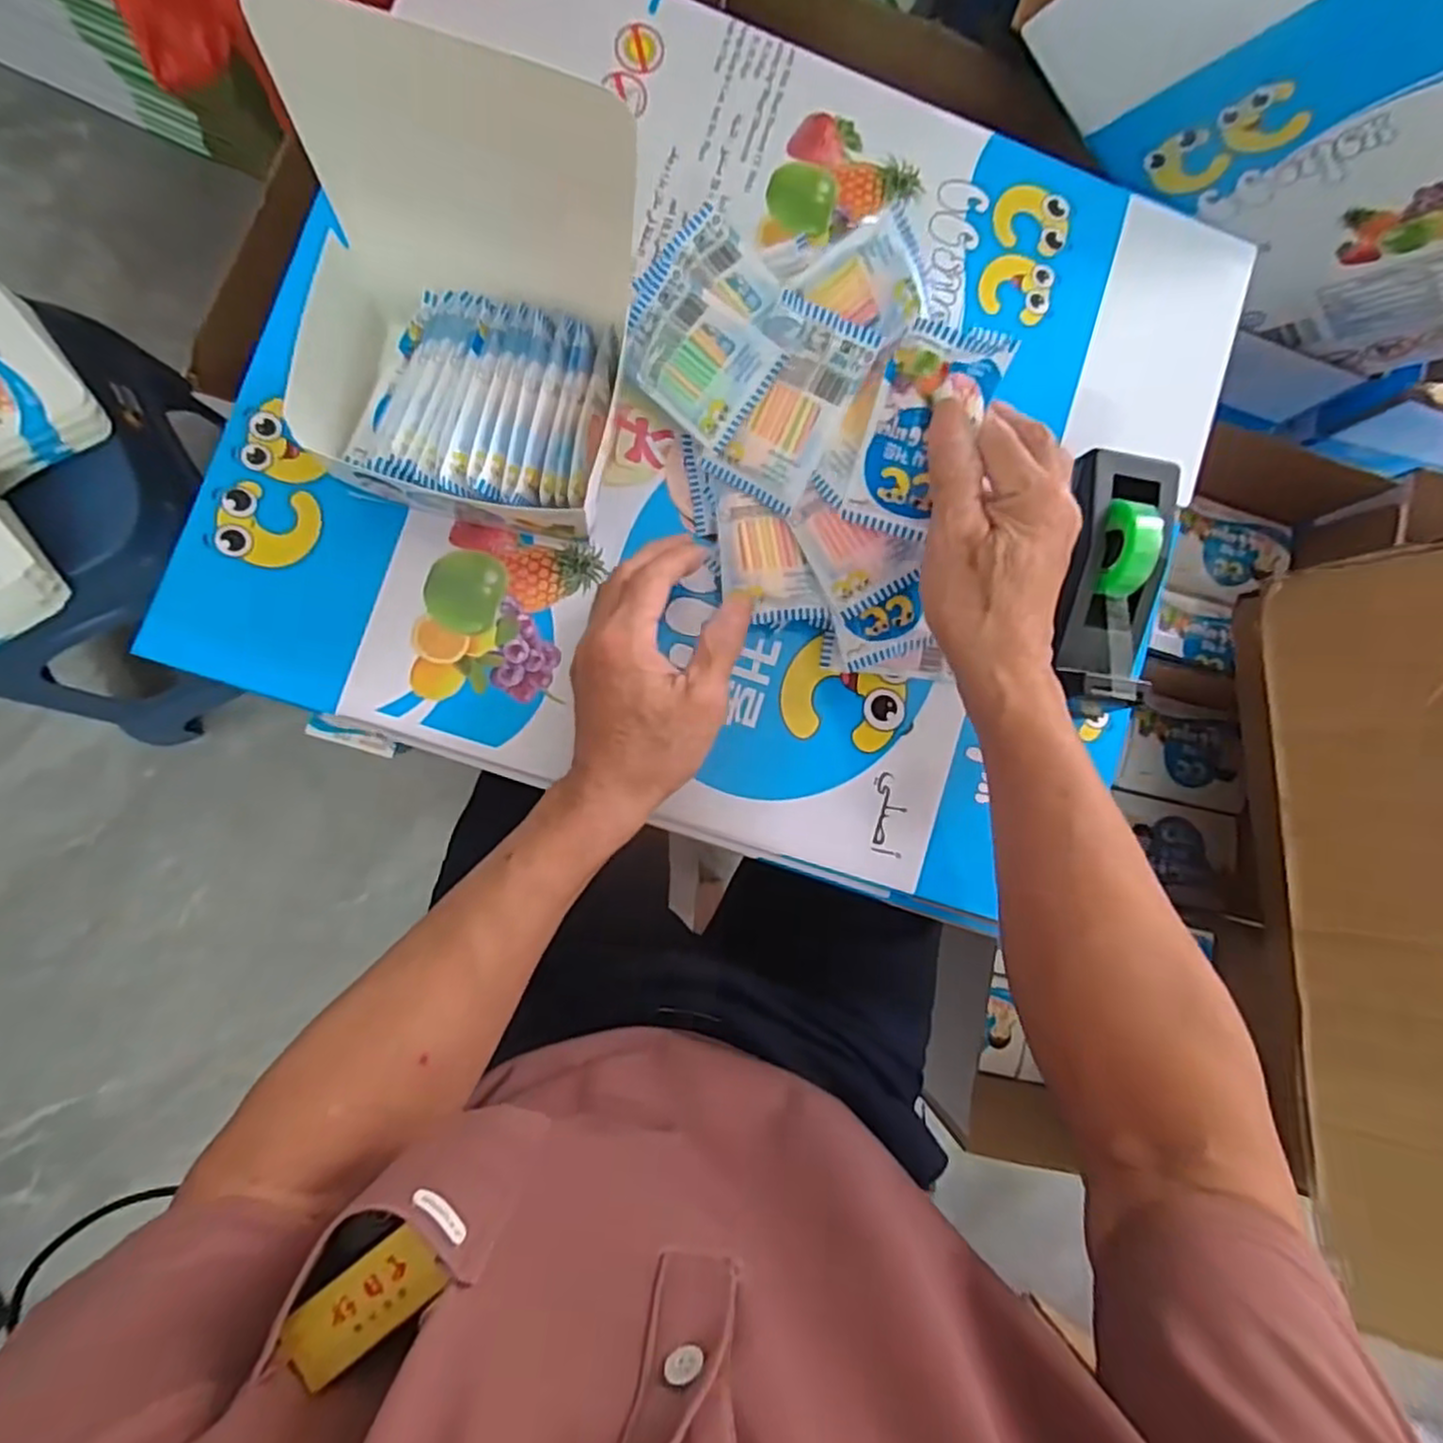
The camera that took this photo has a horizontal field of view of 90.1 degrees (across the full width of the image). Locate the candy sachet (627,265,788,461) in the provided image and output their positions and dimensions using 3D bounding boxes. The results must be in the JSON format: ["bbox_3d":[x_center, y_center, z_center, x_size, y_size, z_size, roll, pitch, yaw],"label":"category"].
[{"bbox_3d":[-0.014,-0.209,0.416,0.064,0.005,0.096,-47,76,15],"label":"candy sachet"}]

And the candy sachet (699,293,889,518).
[{"bbox_3d":[0.038,-0.178,0.404,0.063,0.010,0.103,33,106,10],"label":"candy sachet"}]

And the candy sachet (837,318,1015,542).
[{"bbox_3d":[0.102,-0.144,0.366,0.056,0.009,0.099,30,121,25],"label":"candy sachet"}]

